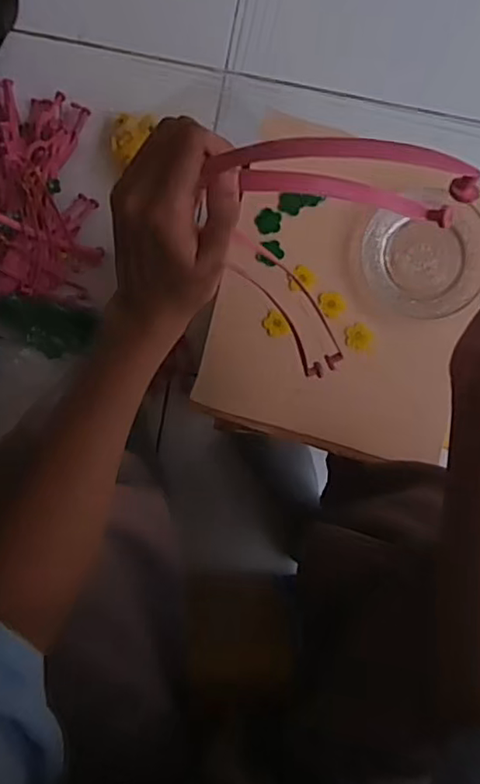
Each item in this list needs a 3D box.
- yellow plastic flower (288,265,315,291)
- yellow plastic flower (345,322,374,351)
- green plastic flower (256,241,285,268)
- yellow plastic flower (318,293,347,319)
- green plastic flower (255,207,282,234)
[{"bbox_3d":[0.058,-0.103,0.567,0.022,0.008,0.024,0,92,-1],"label":"yellow plastic flower"},{"bbox_3d":[0.110,-0.050,0.565,0.024,0.004,0.025,0,90,-1],"label":"yellow plastic flower"},{"bbox_3d":[0.029,-0.128,0.563,0.023,0.008,0.024,-1,101,-3],"label":"green plastic flower"},{"bbox_3d":[0.084,-0.081,0.564,0.021,0.005,0.025,-40,91,-1],"label":"yellow plastic flower"},{"bbox_3d":[0.026,-0.157,0.565,0.024,0.004,0.023,4,90,-1],"label":"green plastic flower"}]

